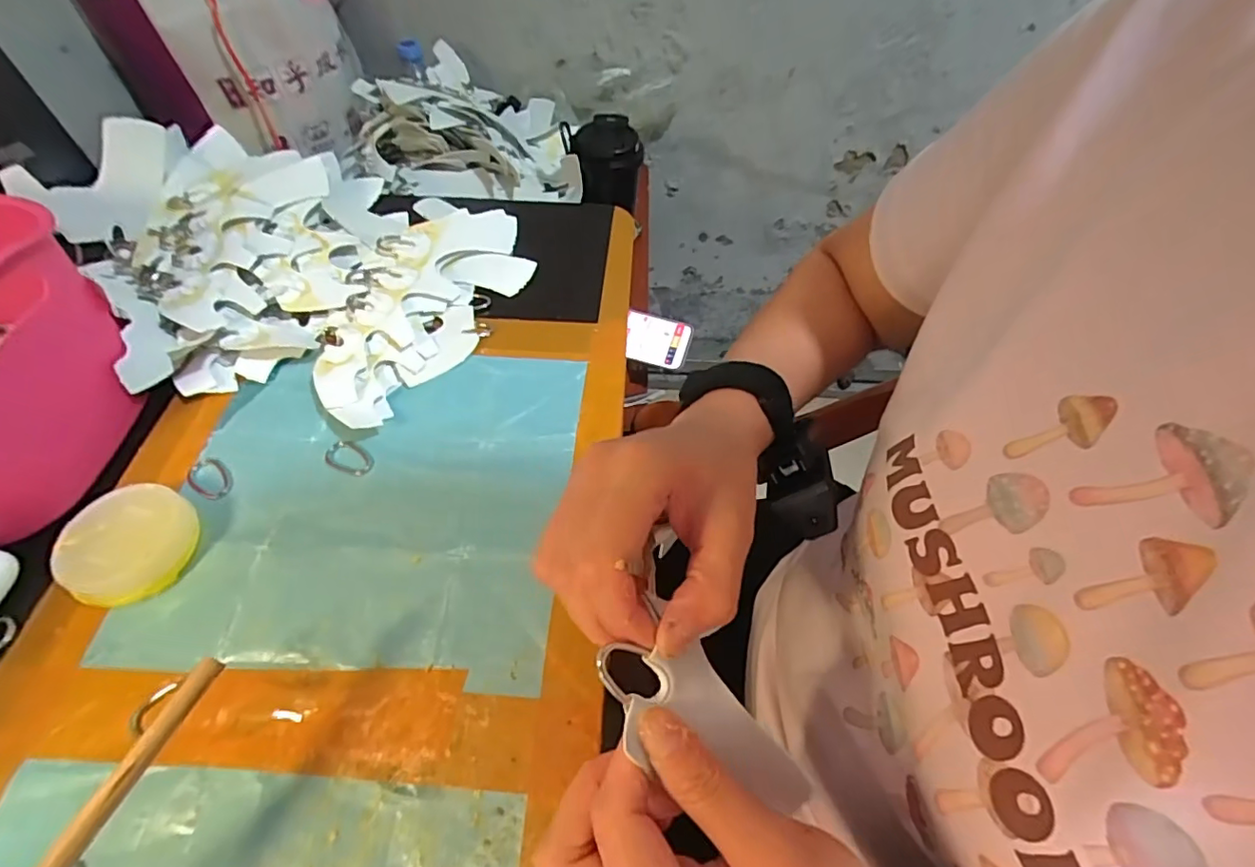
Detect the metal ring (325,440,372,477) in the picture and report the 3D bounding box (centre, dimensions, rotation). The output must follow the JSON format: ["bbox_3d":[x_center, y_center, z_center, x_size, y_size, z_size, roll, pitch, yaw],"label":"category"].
[{"bbox_3d":[-0.184,0.017,0.375,0.033,0.004,0.021,18,55,9],"label":"metal ring"}]

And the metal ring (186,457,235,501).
[{"bbox_3d":[-0.269,0.030,0.365,0.022,0.005,0.032,-36,64,-25],"label":"metal ring"}]

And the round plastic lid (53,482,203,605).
[{"bbox_3d":[-0.283,0.064,0.325,0.062,0.025,0.065,2,54,-2],"label":"round plastic lid"}]

